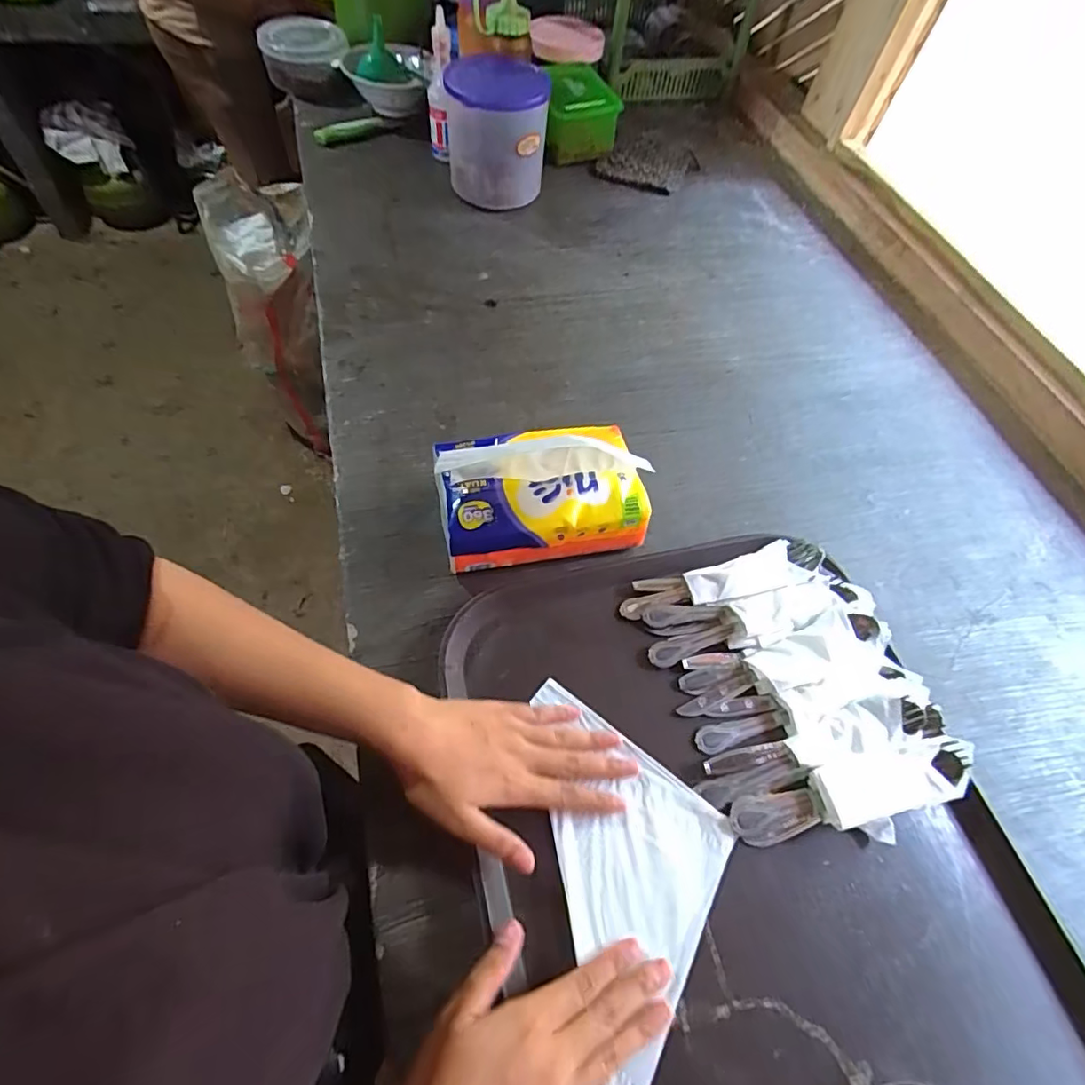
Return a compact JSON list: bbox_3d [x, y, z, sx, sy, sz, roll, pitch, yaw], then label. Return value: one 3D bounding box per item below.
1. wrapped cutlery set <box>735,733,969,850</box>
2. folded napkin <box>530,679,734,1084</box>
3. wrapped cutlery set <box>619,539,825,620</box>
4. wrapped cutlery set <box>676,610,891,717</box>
[{"bbox_3d":[0.225,0.186,0.403,0.178,0.034,0.050,-9,60,-10],"label":"wrapped cutlery set"},{"bbox_3d":[0.069,0.209,0.392,0.117,0.011,0.231,-8,60,-9],"label":"folded napkin"},{"bbox_3d":[0.158,0.035,0.497,0.179,0.033,0.044,-12,61,-11],"label":"wrapped cutlery set"},{"bbox_3d":[0.196,0.098,0.455,0.175,0.038,0.049,-12,61,-12],"label":"wrapped cutlery set"}]

